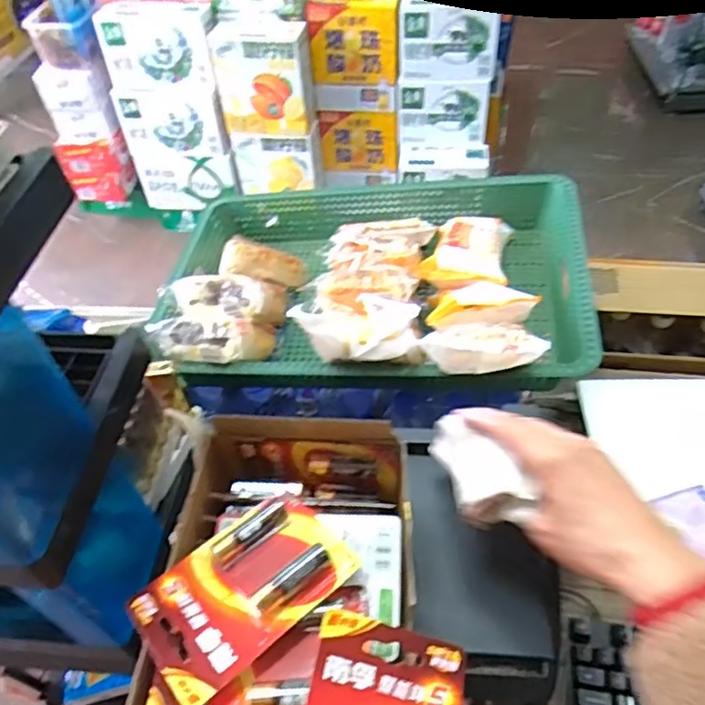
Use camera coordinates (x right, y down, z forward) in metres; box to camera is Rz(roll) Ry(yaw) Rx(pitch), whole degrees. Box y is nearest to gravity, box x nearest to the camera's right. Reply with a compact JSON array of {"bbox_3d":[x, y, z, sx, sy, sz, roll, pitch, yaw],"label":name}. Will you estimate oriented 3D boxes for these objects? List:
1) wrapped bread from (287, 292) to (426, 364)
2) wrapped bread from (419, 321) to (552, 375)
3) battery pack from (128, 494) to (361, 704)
[{"bbox_3d":[0.013,-0.030,0.691,0.161,0.070,0.106,4,49,8],"label":"wrapped bread"},{"bbox_3d":[0.130,-0.006,0.606,0.118,0.049,0.037,-1,48,21],"label":"wrapped bread"},{"bbox_3d":[-0.063,0.133,0.352,0.116,0.020,0.077,-33,55,-23],"label":"battery pack"}]

